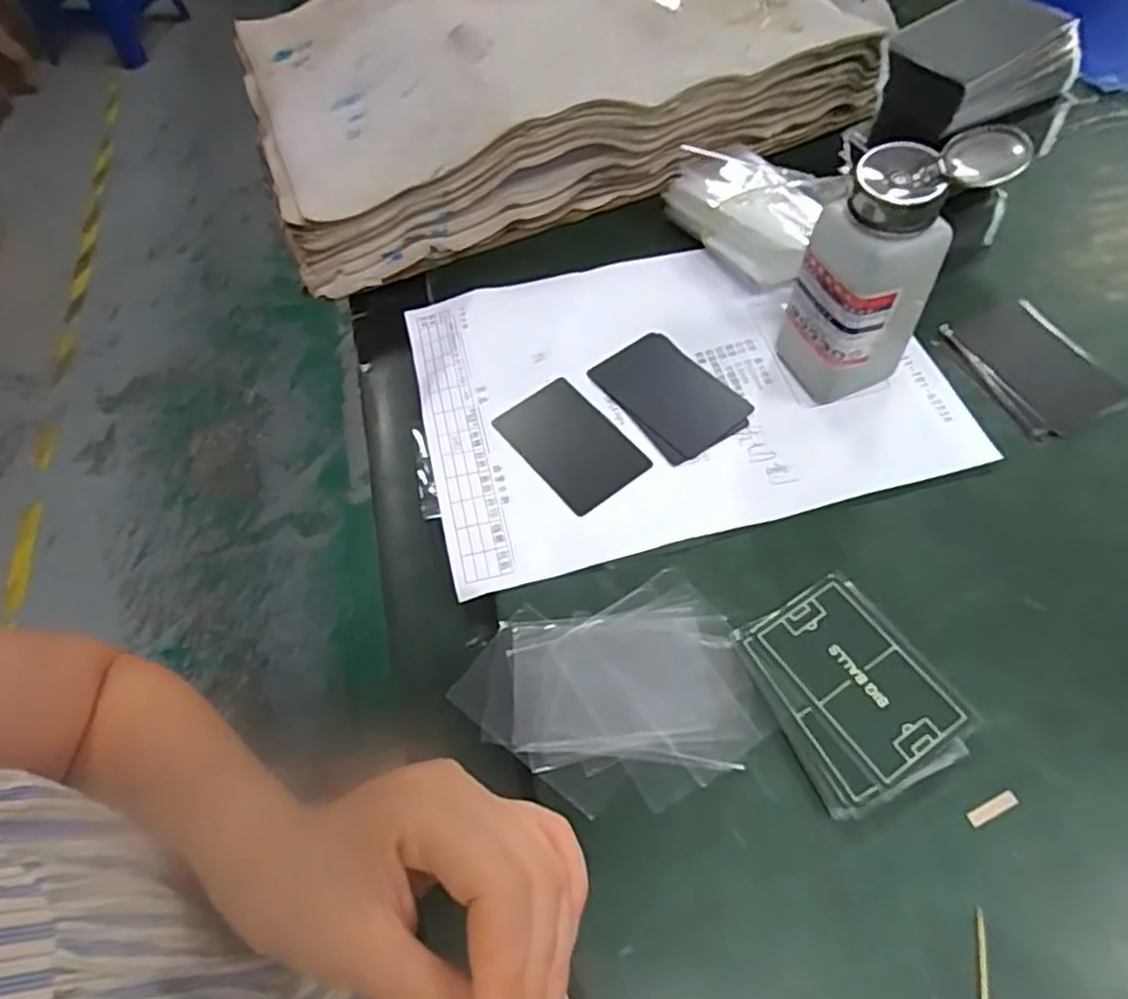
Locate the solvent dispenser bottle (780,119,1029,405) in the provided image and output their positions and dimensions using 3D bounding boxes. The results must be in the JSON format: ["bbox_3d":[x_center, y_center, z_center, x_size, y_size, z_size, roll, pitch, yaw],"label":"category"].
[{"bbox_3d":[0.162,-0.116,0.370,0.069,0.137,0.048,-20,60,-7],"label":"solvent dispenser bottle"}]

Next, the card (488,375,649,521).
[{"bbox_3d":[0.003,-0.032,0.414,0.052,0.004,0.085,-37,62,-14],"label":"card"}]

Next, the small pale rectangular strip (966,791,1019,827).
[{"bbox_3d":[0.178,0.128,0.299,0.023,0.004,0.006,-23,60,-9],"label":"small pale rectangular strip"}]

